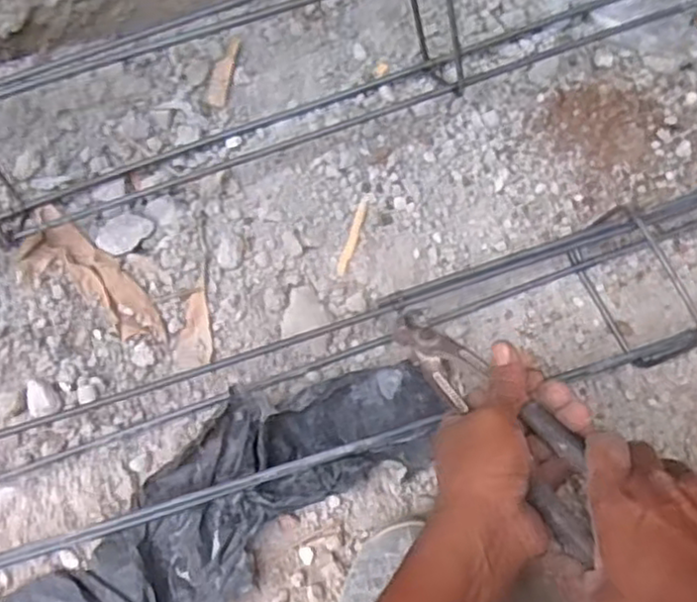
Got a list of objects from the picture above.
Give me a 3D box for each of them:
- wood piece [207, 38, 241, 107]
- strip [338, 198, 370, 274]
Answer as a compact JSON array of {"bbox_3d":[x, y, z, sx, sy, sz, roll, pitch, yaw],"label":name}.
[{"bbox_3d":[-0.106,-0.197,0.607,0.017,0.012,0.060,22,98,5],"label":"wood piece"},{"bbox_3d":[0.004,-0.055,0.593,0.009,0.004,0.070,17,78,3],"label":"strip"}]

